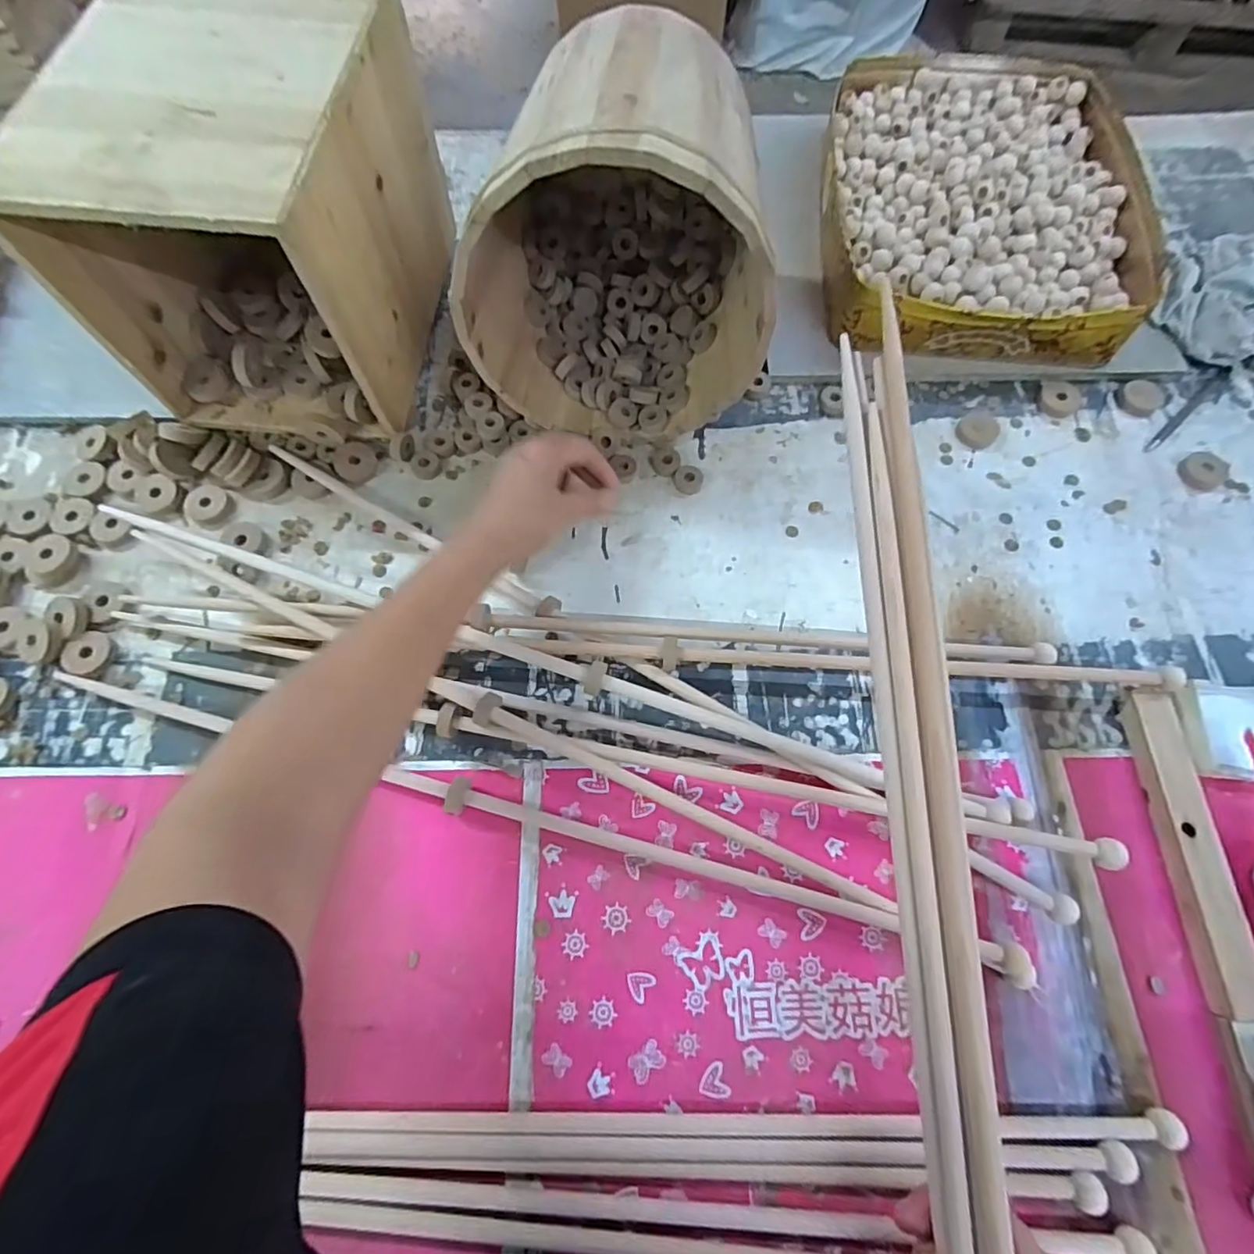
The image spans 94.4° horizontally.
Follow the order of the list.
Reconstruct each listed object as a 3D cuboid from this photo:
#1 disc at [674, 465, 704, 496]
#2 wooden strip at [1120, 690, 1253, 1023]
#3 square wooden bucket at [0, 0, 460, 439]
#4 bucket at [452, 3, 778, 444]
[{"bbox_3d":[0.055,-0.133,0.523,0.025,0.009,0.025,0,70,-1],"label":"disc"},{"bbox_3d":[0.396,0.150,0.408,0.033,0.022,0.209,0,70,-1],"label":"wooden strip"},{"bbox_3d":[-0.288,-0.337,0.480,0.200,0.201,0.279,6,70,1],"label":"square wooden bucket"},{"bbox_3d":[-0.009,-0.311,0.457,0.223,0.209,0.231,0,70,-1],"label":"bucket"}]

